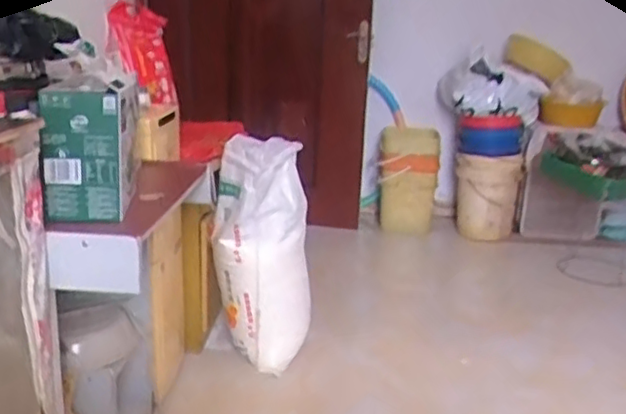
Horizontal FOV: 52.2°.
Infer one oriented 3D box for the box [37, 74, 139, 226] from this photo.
[{"bbox_3d":[-0.393,-0.100,1.134,0.151,0.239,0.107,-2,18,-14],"label":"box"}]

